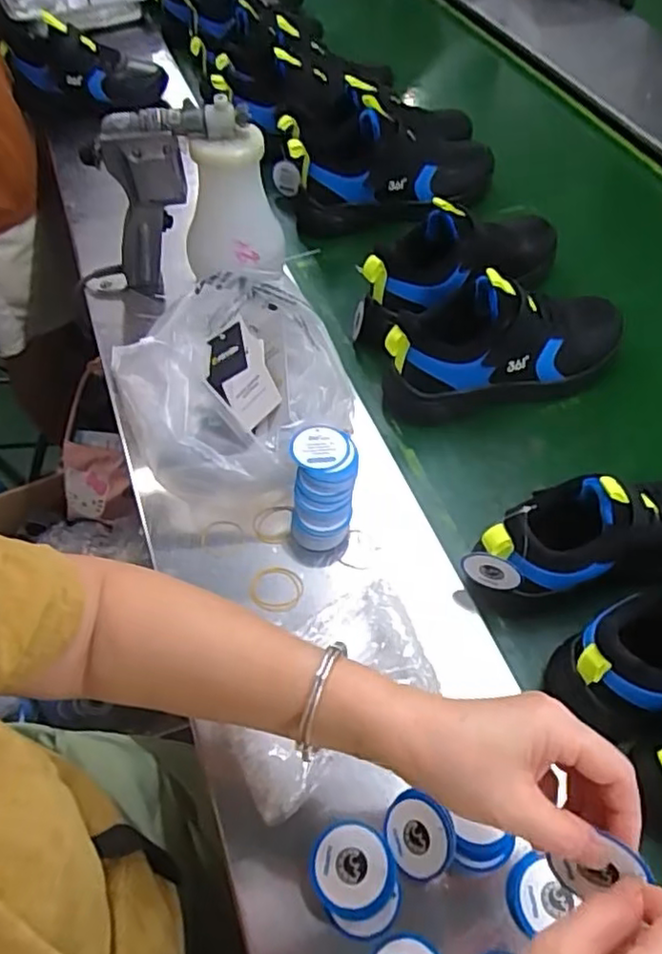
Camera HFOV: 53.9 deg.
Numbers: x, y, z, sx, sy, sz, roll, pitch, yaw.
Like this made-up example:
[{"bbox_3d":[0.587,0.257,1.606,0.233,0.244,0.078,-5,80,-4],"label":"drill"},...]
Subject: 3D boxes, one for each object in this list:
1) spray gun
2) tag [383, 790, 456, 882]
[{"bbox_3d":[-0.167,-0.275,0.693,0.211,0.209,0.083,-15,56,-8],"label":"spray gun"},{"bbox_3d":[0.057,0.234,0.422,0.047,0.008,0.048,-5,78,25],"label":"tag"}]

